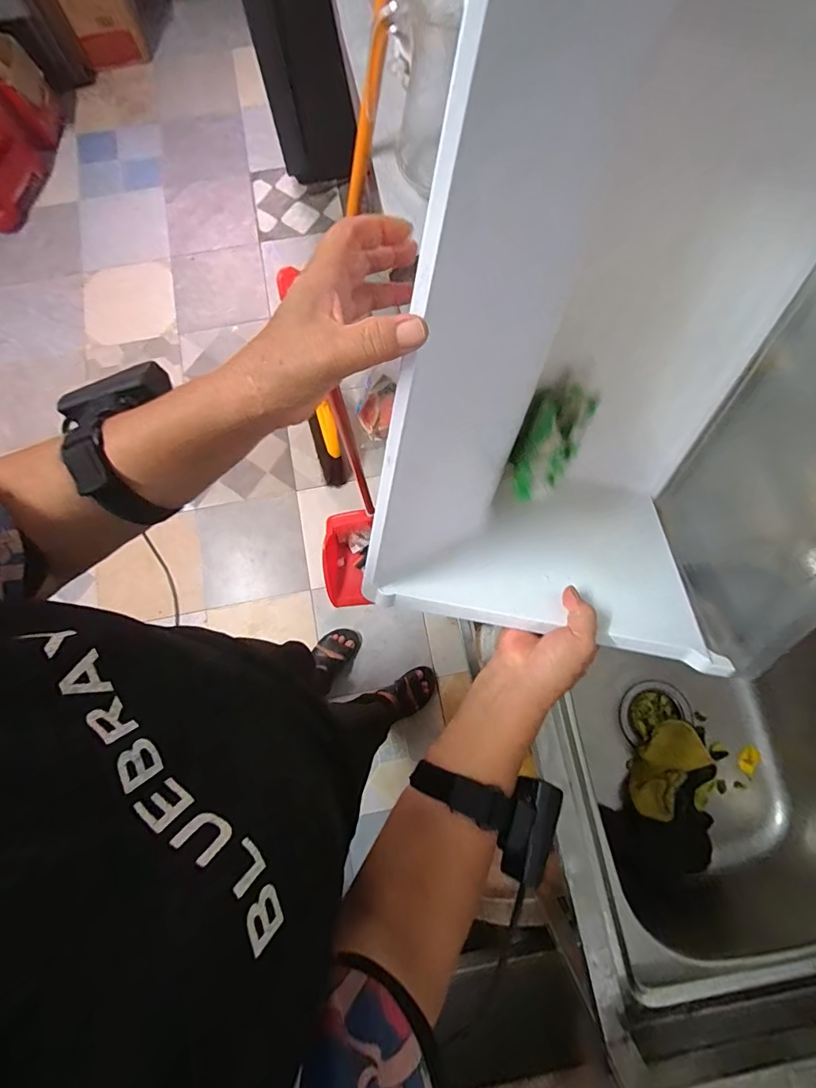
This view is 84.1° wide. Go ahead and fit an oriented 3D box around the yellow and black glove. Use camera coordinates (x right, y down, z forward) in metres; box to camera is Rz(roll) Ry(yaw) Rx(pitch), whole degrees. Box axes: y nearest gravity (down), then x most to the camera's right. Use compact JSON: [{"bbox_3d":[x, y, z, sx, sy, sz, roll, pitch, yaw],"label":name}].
[{"bbox_3d":[0.366,0.388,0.652,0.106,0.073,0.248,32,80,7],"label":"yellow and black glove"}]

